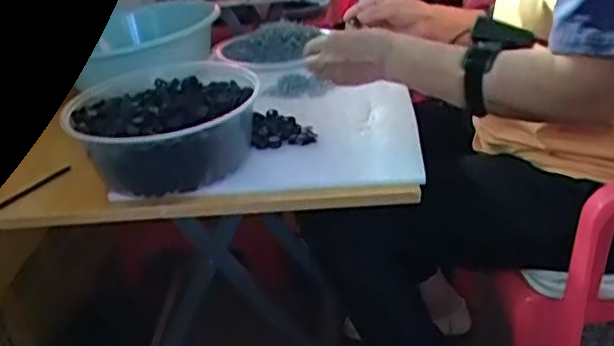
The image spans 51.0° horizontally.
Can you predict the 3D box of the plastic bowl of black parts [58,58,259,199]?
[{"bbox_3d":[-0.165,-0.056,0.807,0.207,0.089,0.189,-21,31,-25],"label":"plastic bowl of black parts"}]

